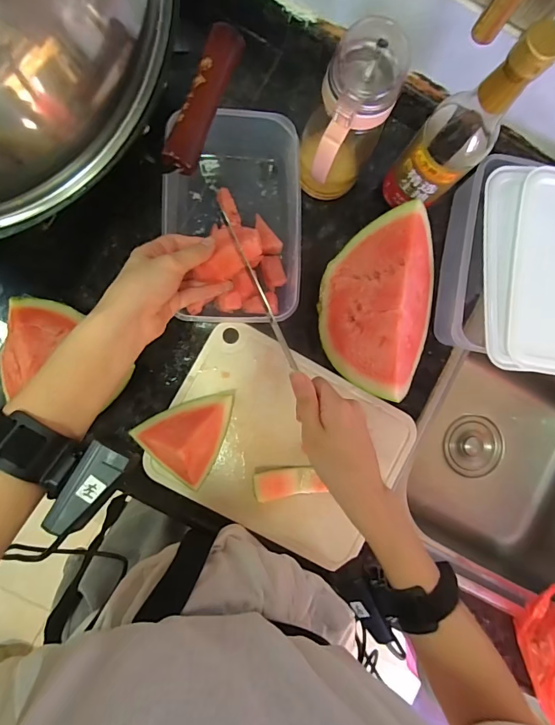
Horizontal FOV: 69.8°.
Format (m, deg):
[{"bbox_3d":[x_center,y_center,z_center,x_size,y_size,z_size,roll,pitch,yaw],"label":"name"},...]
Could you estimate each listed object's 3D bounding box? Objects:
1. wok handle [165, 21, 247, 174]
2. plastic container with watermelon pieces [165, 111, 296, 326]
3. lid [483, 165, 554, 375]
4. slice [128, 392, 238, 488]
[{"bbox_3d":[-0.057,-0.200,0.304,0.023,0.022,0.111,22,85,-5],"label":"wok handle"},{"bbox_3d":[-0.052,-0.170,0.466,0.144,0.080,0.231,0,87,-6],"label":"plastic container with watermelon pieces"},{"bbox_3d":[0.327,-0.104,0.459,0.183,0.025,0.232,2,87,-6],"label":"lid"},{"bbox_3d":[-0.092,0.074,0.446,0.092,0.078,0.104,43,84,-3],"label":"slice"}]

